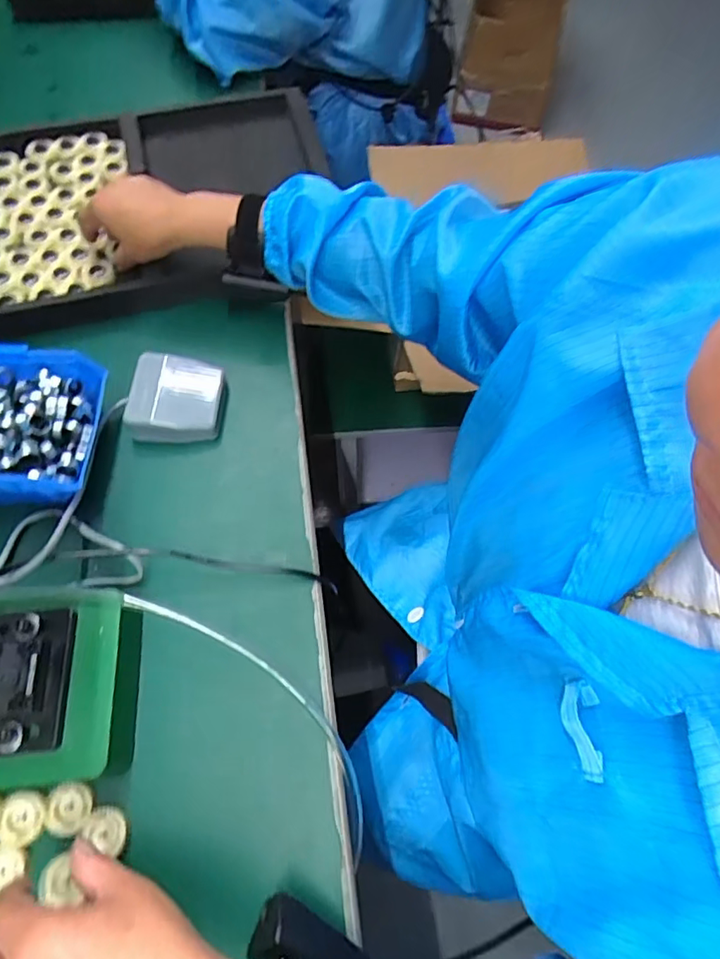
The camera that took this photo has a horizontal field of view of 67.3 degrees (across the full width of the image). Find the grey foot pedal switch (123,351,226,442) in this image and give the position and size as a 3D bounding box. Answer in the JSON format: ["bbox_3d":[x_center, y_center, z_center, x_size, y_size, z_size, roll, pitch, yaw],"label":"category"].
[{"bbox_3d":[-0.173,-0.076,0.514,0.082,0.034,0.081,4,65,0],"label":"grey foot pedal switch"}]

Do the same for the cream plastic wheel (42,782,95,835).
[{"bbox_3d":[-0.200,0.227,0.372,0.029,0.005,0.031,1,65,-1],"label":"cream plastic wheel"}]

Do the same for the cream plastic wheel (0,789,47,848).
[{"bbox_3d":[-0.228,0.229,0.366,0.031,0.008,0.032,1,65,-1],"label":"cream plastic wheel"}]

